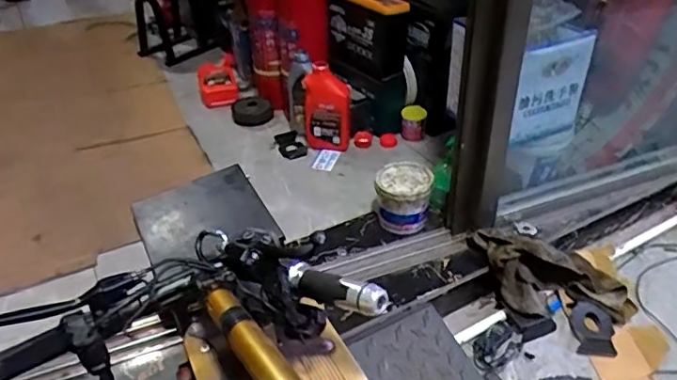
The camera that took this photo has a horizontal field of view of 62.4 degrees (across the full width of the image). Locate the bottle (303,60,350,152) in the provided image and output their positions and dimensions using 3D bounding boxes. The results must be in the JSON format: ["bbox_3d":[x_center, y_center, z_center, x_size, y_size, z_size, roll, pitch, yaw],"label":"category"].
[{"bbox_3d":[-0.029,-0.200,1.389,0.124,0.218,0.058,0,36,3],"label":"bottle"}]

